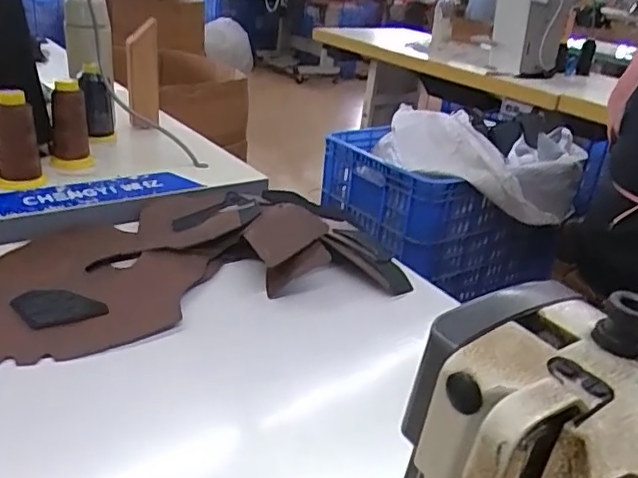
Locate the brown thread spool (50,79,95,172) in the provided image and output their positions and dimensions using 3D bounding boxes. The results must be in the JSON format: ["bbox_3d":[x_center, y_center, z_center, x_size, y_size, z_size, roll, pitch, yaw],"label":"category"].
[{"bbox_3d":[-0.346,-0.158,0.809,0.056,0.114,0.056,-3,28,-19],"label":"brown thread spool"}]

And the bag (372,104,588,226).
[{"bbox_3d":[0.397,-0.190,1.448,0.514,0.191,0.392,12,27,11],"label":"bag"}]

